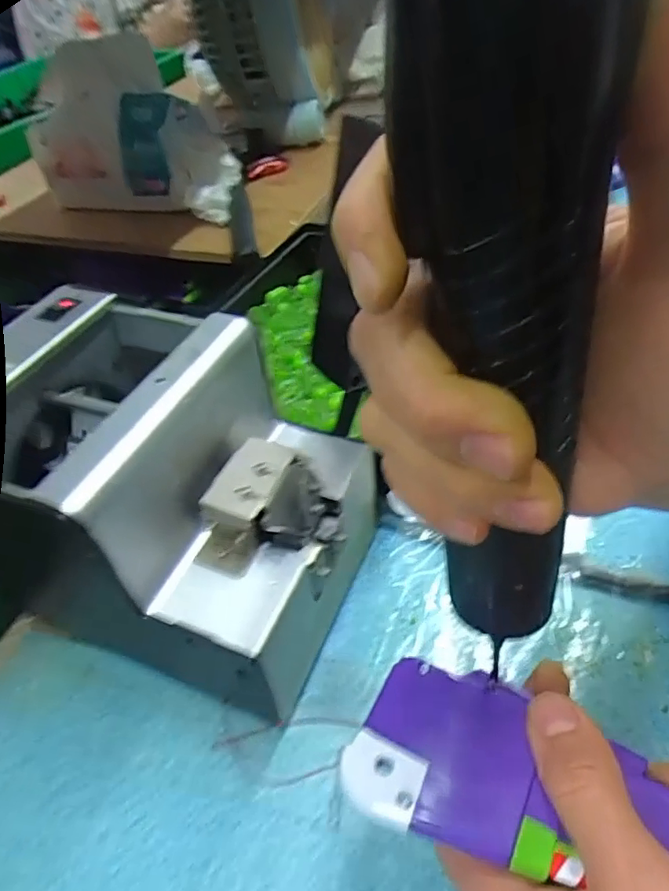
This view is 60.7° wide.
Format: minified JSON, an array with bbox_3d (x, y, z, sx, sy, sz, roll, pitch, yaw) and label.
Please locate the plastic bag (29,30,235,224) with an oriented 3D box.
[{"bbox_3d":[-0.190,-0.316,0.564,0.221,0.145,0.099,16,51,21],"label":"plastic bag"}]

